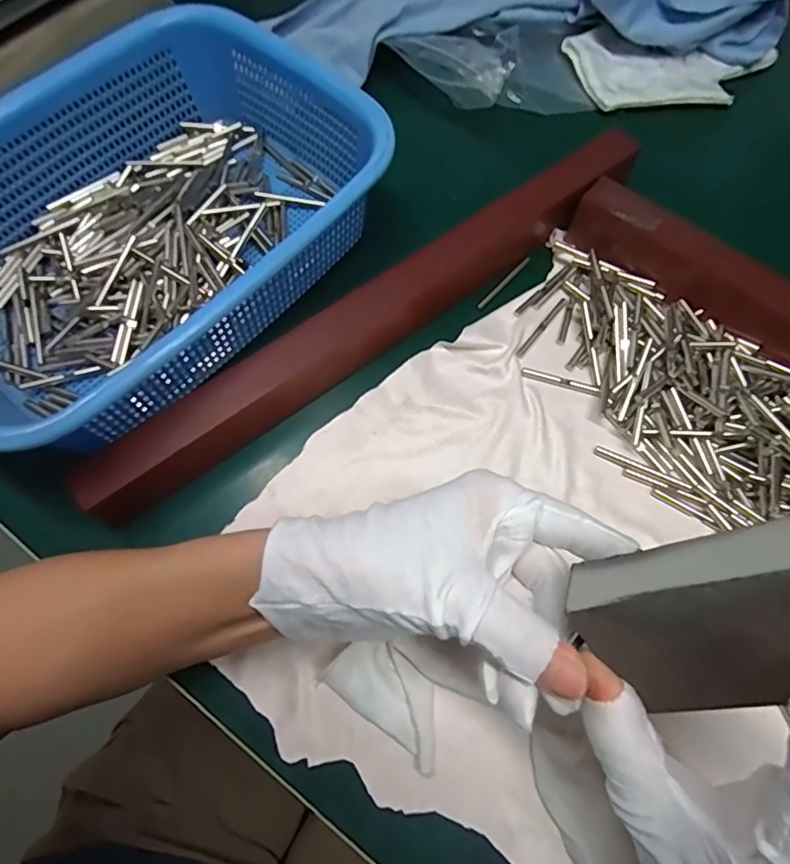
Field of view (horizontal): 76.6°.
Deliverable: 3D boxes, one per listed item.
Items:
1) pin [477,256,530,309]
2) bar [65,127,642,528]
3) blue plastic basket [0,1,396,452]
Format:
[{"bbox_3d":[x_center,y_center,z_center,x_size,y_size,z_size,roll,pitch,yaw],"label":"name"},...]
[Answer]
[{"bbox_3d":[0.073,-0.101,0.336,0.004,0.004,0.054,40,76,13],"label":"pin"},{"bbox_3d":[-0.004,-0.076,0.302,0.384,0.042,0.030,-36,74,-11],"label":"bar"},{"bbox_3d":[-0.148,-0.128,0.302,0.204,0.077,0.262,37,75,12],"label":"blue plastic basket"}]

